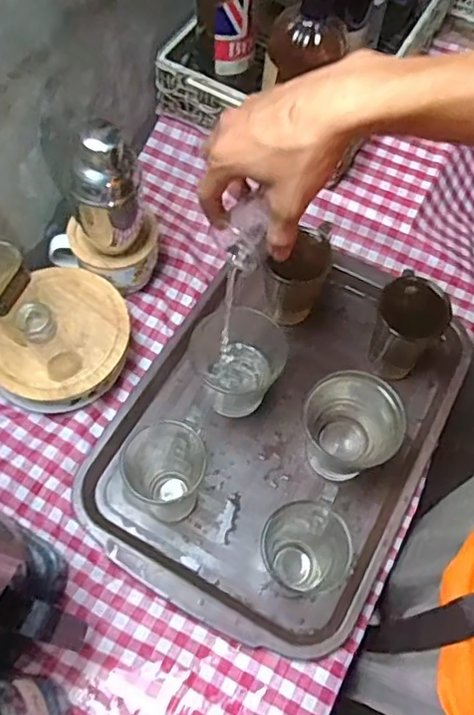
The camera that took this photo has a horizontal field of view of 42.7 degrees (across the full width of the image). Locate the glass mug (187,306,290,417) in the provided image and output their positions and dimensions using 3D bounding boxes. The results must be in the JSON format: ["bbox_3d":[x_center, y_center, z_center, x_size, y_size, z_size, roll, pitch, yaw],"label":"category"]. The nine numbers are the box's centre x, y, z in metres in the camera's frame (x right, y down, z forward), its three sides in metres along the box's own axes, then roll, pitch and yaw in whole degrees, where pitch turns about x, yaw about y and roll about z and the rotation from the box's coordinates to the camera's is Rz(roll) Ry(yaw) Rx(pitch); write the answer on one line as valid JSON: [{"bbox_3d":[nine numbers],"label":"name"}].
[{"bbox_3d":[-0.003,0.000,0.644,0.100,0.090,0.082,33,66,14],"label":"glass mug"}]

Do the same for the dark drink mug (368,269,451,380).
[{"bbox_3d":[0.179,-0.033,0.646,0.055,0.111,0.060,1,63,-2],"label":"dark drink mug"}]

